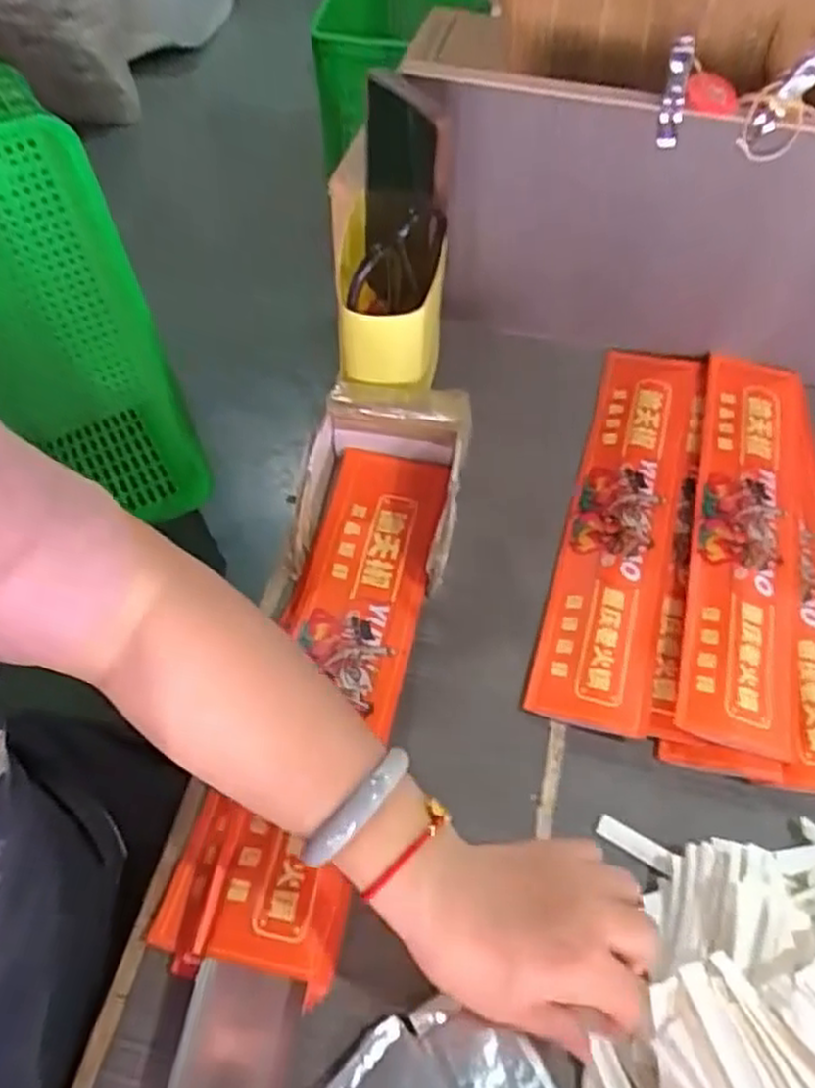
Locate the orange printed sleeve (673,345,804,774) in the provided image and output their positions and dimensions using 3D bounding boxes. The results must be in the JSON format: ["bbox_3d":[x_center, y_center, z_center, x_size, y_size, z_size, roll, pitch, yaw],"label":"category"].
[{"bbox_3d":[0.244,-0.014,0.533,0.074,0.011,0.333,13,57,9],"label":"orange printed sleeve"}]

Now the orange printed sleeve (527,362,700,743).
[{"bbox_3d":[0.159,-0.025,0.551,0.076,0.010,0.338,11,57,16],"label":"orange printed sleeve"}]

